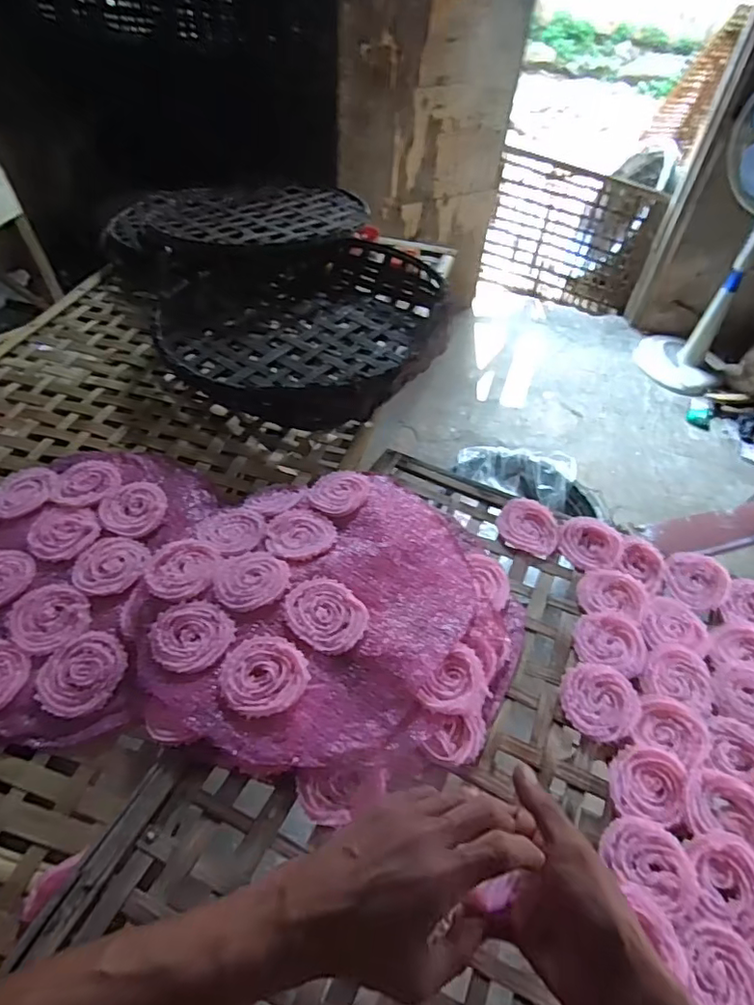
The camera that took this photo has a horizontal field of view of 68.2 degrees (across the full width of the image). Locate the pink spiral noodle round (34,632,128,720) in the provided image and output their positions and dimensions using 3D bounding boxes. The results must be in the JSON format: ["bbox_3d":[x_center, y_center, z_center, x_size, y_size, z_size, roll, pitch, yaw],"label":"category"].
[{"bbox_3d":[-0.286,0.168,0.544,0.074,0.012,0.078,1,51,-1],"label":"pink spiral noodle round"}]

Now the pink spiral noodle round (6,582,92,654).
[{"bbox_3d":[-0.341,0.117,0.577,0.079,0.006,0.071,37,59,24],"label":"pink spiral noodle round"}]

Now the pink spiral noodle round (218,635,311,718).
[{"bbox_3d":[-0.105,0.157,0.510,0.074,0.010,0.075,2,50,-2],"label":"pink spiral noodle round"}]

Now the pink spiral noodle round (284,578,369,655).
[{"bbox_3d":[-0.051,0.110,0.555,0.082,0.012,0.069,37,58,24],"label":"pink spiral noodle round"}]

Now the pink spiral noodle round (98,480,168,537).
[{"bbox_3d":[-0.293,0.006,0.668,0.072,0.008,0.078,1,51,-1],"label":"pink spiral noodle round"}]

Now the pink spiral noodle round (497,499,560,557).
[{"bbox_3d":[0.189,0.028,0.691,0.075,0.019,0.065,23,54,15],"label":"pink spiral noodle round"}]

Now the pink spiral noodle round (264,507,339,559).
[{"bbox_3d":[-0.086,0.037,0.630,0.077,0.023,0.077,1,51,-1],"label":"pink spiral noodle round"}]

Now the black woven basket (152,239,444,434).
[{"bbox_3d":[-0.101,-0.292,0.890,0.414,0.082,0.438,1,51,-1],"label":"black woven basket"}]

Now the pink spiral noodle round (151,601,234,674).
[{"bbox_3d":[-0.182,0.134,0.549,0.080,0.025,0.069,29,56,19],"label":"pink spiral noodle round"}]

